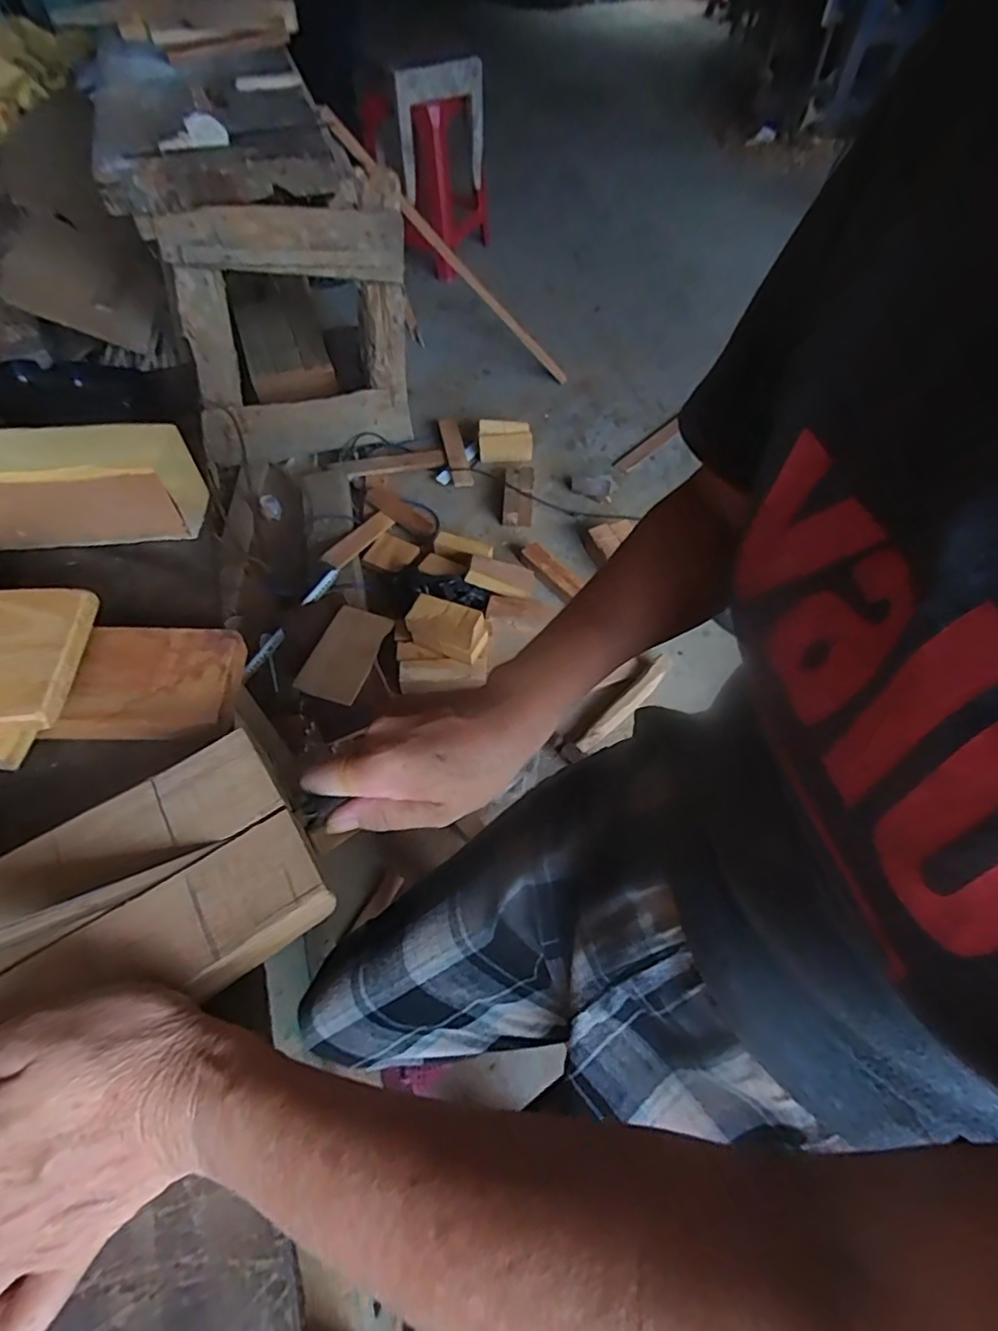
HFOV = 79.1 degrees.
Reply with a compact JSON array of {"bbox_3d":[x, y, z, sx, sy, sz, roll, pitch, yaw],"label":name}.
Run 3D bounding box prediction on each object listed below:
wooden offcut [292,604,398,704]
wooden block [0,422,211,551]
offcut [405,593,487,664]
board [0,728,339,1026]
[{"bbox_3d":[-0.295,-0.026,1.168,0.113,0.010,0.195,23,64,-2],"label":"wooden offcut"},{"bbox_3d":[-0.293,-0.118,0.407,0.175,0.067,0.051,-5,57,-4],"label":"wooden block"},{"bbox_3d":[-0.099,-0.068,1.180,0.142,0.094,0.090,23,60,14],"label":"offcut"},{"bbox_3d":[-0.176,0.115,0.268,0.180,0.019,0.101,-30,62,-18],"label":"board"}]

